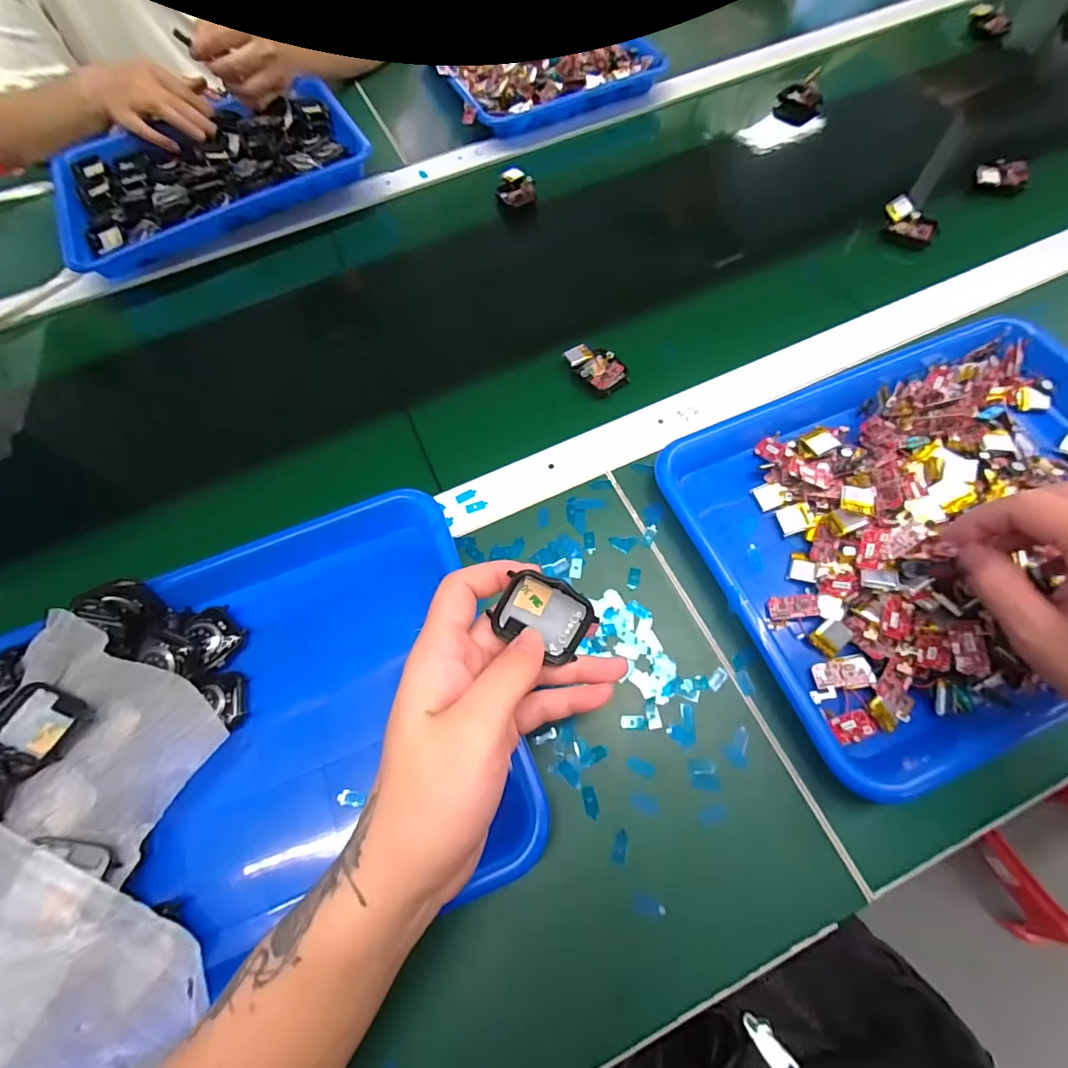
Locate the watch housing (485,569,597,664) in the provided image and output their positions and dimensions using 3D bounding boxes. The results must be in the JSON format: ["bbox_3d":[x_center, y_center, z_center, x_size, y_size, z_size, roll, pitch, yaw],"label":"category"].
[{"bbox_3d":[0.006,0.039,0.233,0.045,0.011,0.036,26,96,2],"label":"watch housing"}]

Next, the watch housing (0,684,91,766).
[{"bbox_3d":[-0.300,0.115,0.289,0.044,0.015,0.038,22,69,13],"label":"watch housing"}]

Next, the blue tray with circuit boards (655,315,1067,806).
[{"bbox_3d":[0.282,-0.011,0.327,0.330,0.046,0.270,-22,69,-7],"label":"blue tray with circuit boards"}]

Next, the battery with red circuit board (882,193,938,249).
[{"bbox_3d":[0.367,-0.304,0.465,0.054,0.020,0.034,37,73,18],"label":"battery with red circuit board"}]

